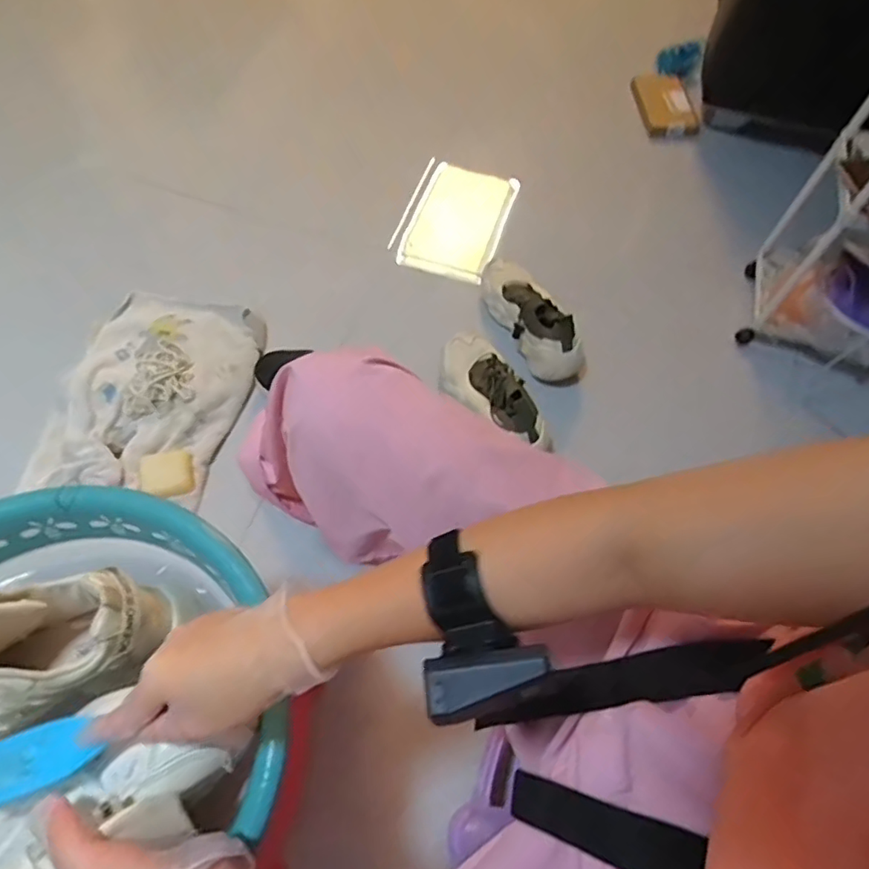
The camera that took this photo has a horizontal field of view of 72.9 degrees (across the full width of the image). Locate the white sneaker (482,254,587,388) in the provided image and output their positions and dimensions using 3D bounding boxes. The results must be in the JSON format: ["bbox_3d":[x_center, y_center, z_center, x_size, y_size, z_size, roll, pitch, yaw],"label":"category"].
[{"bbox_3d":[0.173,-0.211,1.022,0.090,0.121,0.260,-24,66,-15],"label":"white sneaker"}]

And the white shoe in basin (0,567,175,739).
[{"bbox_3d":[-0.324,0.174,0.443,0.217,0.107,0.083,-23,66,-14],"label":"white shoe in basin"}]

